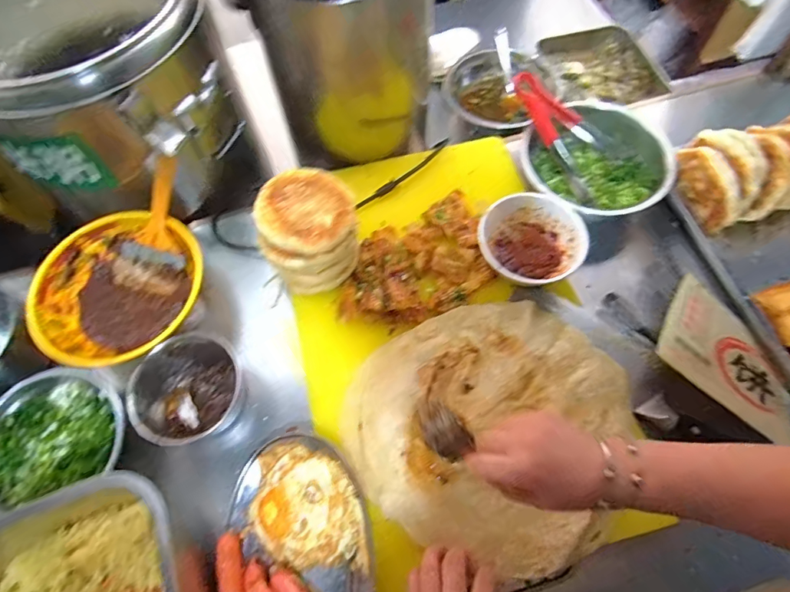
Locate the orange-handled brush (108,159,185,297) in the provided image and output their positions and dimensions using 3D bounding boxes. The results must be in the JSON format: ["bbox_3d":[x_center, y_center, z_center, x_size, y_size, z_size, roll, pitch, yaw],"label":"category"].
[{"bbox_3d":[-0.303,-0.090,0.599,0.098,0.014,0.165,16,97,9],"label":"orange-handled brush"}]

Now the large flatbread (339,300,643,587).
[{"bbox_3d":[0.113,0.140,0.528,0.301,0.020,0.277,-1,66,1],"label":"large flatbread"}]

